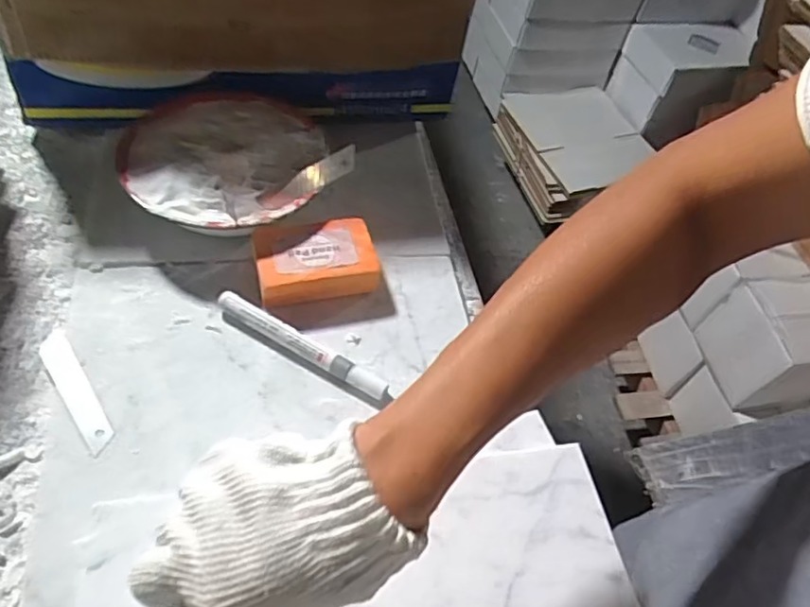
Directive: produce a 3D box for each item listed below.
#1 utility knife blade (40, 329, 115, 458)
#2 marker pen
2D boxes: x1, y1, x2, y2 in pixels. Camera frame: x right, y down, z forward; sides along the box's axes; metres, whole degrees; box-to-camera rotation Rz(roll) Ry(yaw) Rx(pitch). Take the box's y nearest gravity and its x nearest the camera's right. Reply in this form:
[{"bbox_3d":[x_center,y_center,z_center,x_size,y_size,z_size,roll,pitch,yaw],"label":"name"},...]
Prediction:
[{"bbox_3d":[-0.231,0.060,0.428,0.021,0.006,0.112,-33,56,-20],"label":"utility knife blade"},{"bbox_3d":[-0.078,0.030,0.456,0.145,0.020,0.015,30,56,10],"label":"marker pen"}]

